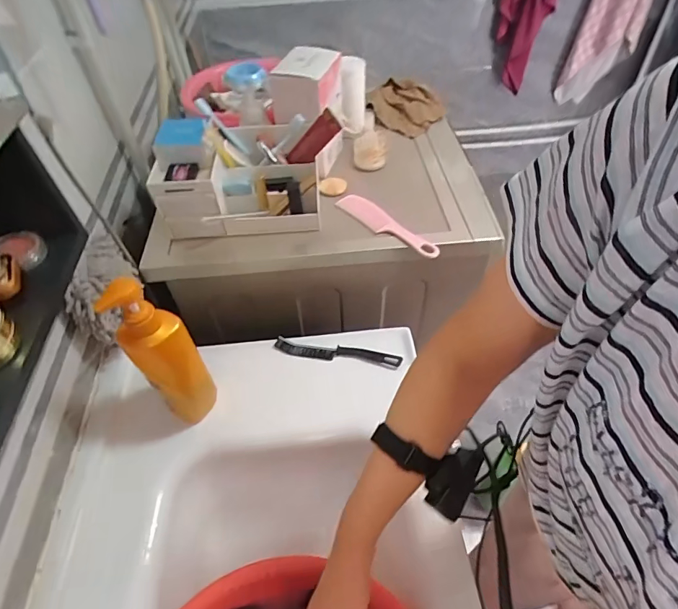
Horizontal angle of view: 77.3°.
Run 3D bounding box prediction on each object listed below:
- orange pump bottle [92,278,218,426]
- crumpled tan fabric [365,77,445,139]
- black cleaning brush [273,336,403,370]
[{"bbox_3d":[-0.214,0.063,0.531,0.053,0.237,0.065,26,56,22],"label":"orange pump bottle"},{"bbox_3d":[0.151,-0.435,0.926,0.143,0.033,0.166,43,64,11],"label":"crumpled tan fabric"},{"bbox_3d":[-0.003,0.083,0.705,0.210,0.016,0.030,8,51,9],"label":"black cleaning brush"}]

